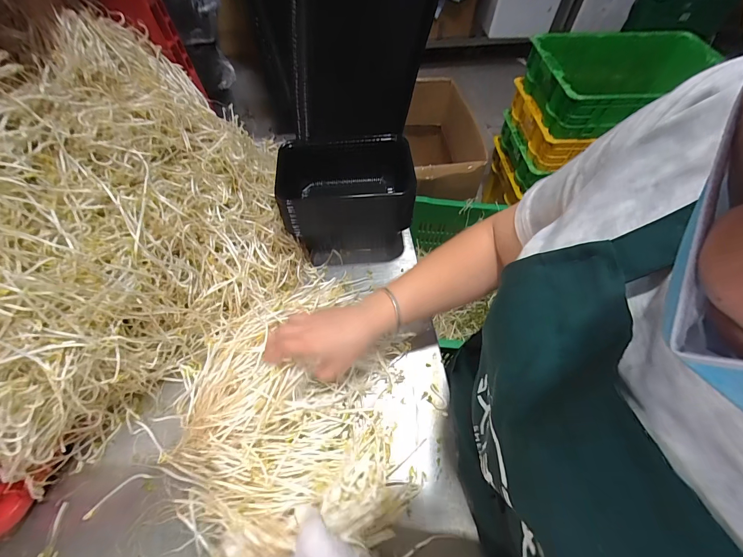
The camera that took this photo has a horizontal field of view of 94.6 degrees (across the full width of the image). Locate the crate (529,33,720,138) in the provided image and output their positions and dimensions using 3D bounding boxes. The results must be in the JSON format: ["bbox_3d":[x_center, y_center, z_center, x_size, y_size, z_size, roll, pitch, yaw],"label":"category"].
[{"bbox_3d":[0.812,-0.619,1.096,0.558,0.153,0.342,-5,58,-4],"label":"crate"}]

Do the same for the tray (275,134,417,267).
[{"bbox_3d":[-0.035,-0.110,0.506,0.188,0.134,0.122,-4,58,-4],"label":"tray"}]

